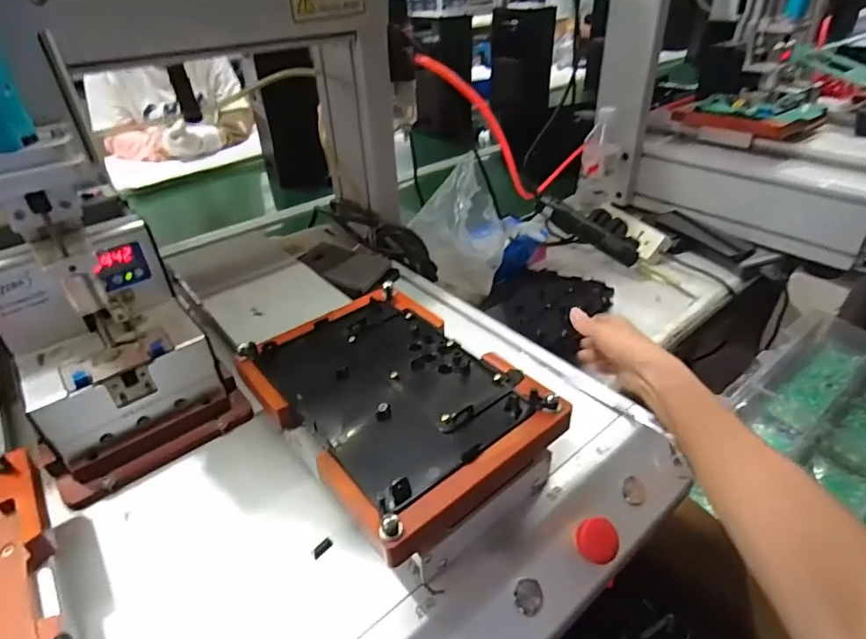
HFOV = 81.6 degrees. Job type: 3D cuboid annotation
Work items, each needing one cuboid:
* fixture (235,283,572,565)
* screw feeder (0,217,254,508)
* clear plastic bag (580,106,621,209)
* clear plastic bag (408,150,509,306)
[{"bbox_3d":[-0.027,0.054,0.373,0.157,0.036,0.214,-27,42,-31],"label":"fixture"},{"bbox_3d":[-0.278,0.005,0.416,0.143,0.163,0.201,-28,44,-29],"label":"screw feeder"},{"bbox_3d":[0.328,-0.312,0.981,0.072,0.170,0.062,9,37,16],"label":"clear plastic bag"},{"bbox_3d":[0.045,-0.117,0.745,0.112,0.178,0.127,20,41,28],"label":"clear plastic bag"}]

